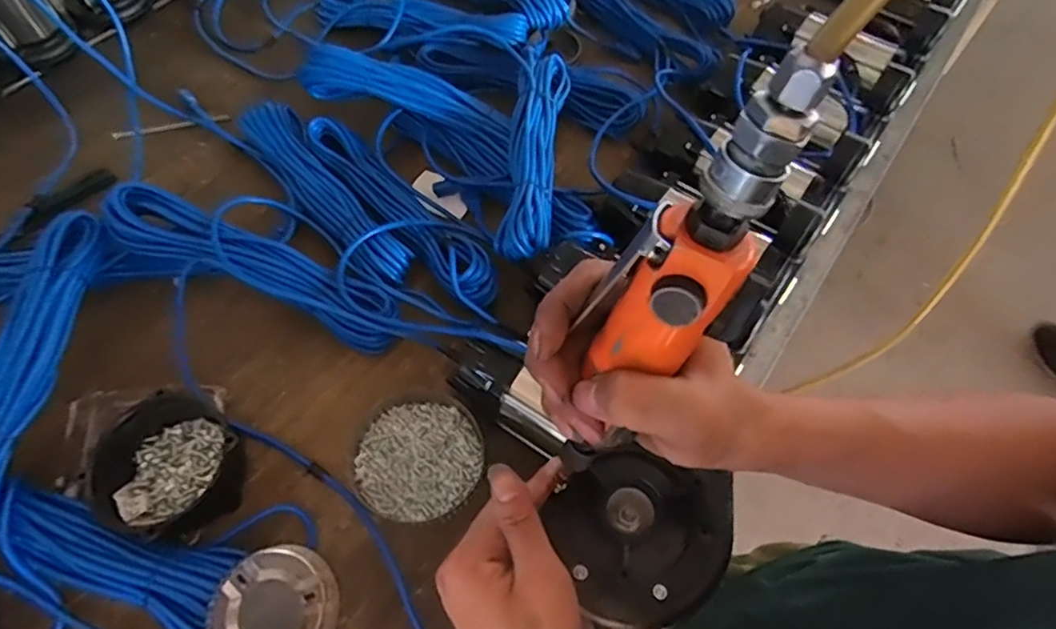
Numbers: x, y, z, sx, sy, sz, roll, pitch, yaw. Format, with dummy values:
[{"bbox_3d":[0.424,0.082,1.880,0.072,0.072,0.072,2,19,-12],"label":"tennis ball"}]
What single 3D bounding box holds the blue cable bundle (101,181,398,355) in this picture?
[{"bbox_3d":[-0.304,-0.051,0.684,0.349,0.084,0.074,21,62,9],"label":"blue cable bundle"}]

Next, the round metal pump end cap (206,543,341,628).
[{"bbox_3d":[-0.224,0.264,0.542,0.101,0.022,0.101,20,53,-28],"label":"round metal pump end cap"}]

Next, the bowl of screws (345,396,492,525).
[{"bbox_3d":[-0.110,0.150,0.630,0.127,0.040,0.131,1,61,-2],"label":"bowl of screws"}]

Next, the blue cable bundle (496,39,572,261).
[{"bbox_3d":[0.013,-0.219,0.772,0.071,0.066,0.365,7,61,2],"label":"blue cable bundle"}]

